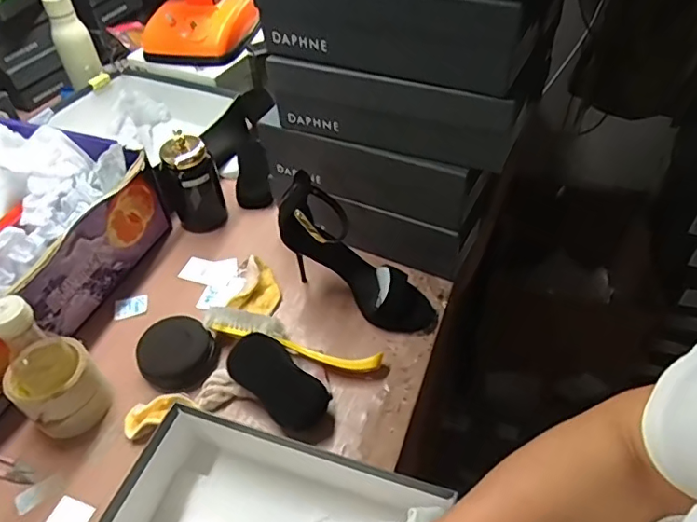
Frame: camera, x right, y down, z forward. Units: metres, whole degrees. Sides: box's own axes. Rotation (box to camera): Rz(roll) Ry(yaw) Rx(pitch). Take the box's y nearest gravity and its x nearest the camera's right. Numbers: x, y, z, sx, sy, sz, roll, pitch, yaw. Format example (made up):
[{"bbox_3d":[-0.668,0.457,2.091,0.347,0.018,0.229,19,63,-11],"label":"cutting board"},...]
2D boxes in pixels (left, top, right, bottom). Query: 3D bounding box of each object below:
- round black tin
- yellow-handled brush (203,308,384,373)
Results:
[{"bbox_3d":[-0.216,0.118,0.684,0.083,0.047,0.084,-2,46,2],"label":"round black tin"},{"bbox_3d":[-0.071,0.096,0.672,0.228,0.042,0.030,11,48,14],"label":"yellow-handled brush"}]

